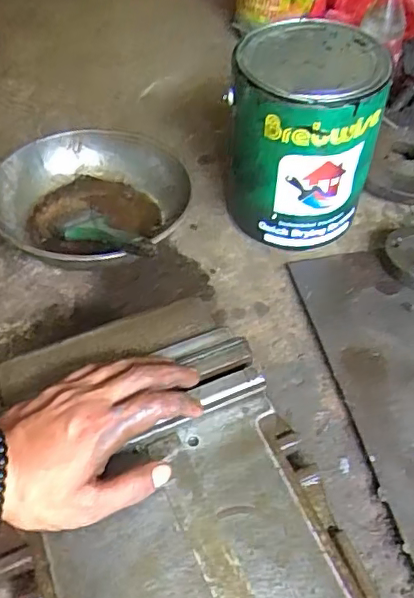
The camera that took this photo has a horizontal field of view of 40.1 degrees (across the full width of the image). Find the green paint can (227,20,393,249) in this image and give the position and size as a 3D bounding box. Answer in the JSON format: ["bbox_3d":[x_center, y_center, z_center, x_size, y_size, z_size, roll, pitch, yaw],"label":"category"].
[{"bbox_3d":[0.100,-0.173,0.636,0.149,0.207,0.140,-1,49,1],"label":"green paint can"}]

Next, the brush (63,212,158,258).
[{"bbox_3d":[-0.102,-0.066,0.612,0.045,0.021,0.151,-35,34,-25],"label":"brush"}]

